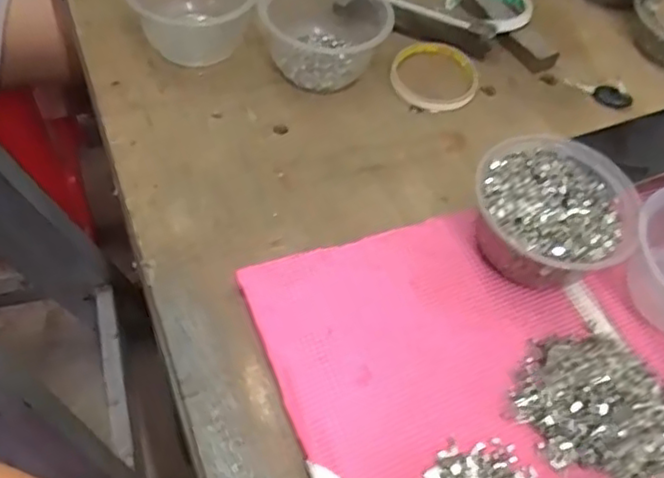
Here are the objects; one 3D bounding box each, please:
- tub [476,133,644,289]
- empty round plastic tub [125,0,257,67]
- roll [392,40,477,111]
[{"bbox_3d":[0.158,-0.016,0.480,0.108,0.060,0.112,2,54,-3],"label":"tub"},{"bbox_3d":[-0.125,-0.211,0.595,0.108,0.059,0.103,2,54,-3],"label":"empty round plastic tub"},{"bbox_3d":[0.099,-0.155,0.622,0.081,0.010,0.086,2,54,-3],"label":"roll"}]

